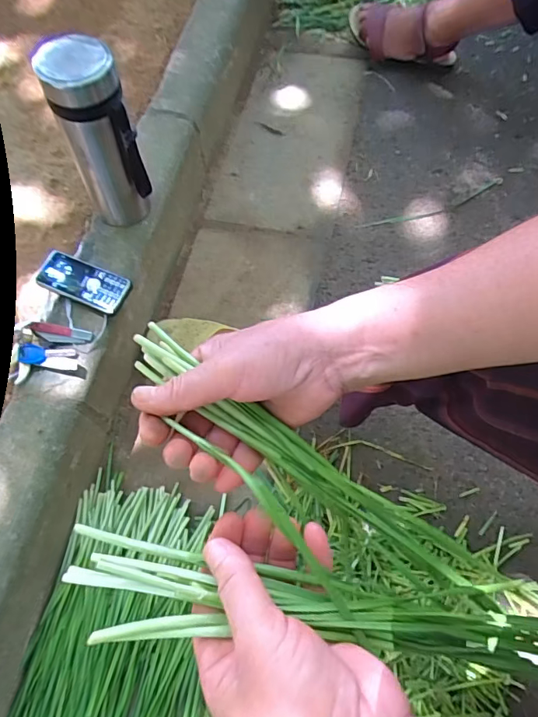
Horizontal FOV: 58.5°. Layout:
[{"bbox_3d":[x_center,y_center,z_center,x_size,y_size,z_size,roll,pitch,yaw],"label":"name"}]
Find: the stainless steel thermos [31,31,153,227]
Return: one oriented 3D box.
[{"bbox_3d":[-0.204,-0.266,0.604,0.091,0.226,0.084,-25,68,-8],"label":"stainless steel thermos"}]

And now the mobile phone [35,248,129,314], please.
[{"bbox_3d":[-0.252,-0.105,0.649,0.125,0.014,0.055,23,79,7],"label":"mobile phone"}]

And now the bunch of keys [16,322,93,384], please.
[{"bbox_3d":[-0.277,-0.009,0.616,0.081,0.023,0.071,2,67,3],"label":"bunch of keys"}]

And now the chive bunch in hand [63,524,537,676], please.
[{"bbox_3d":[0.052,0.147,0.267,0.322,0.036,0.046,13,67,-7],"label":"chive bunch in hand"}]

